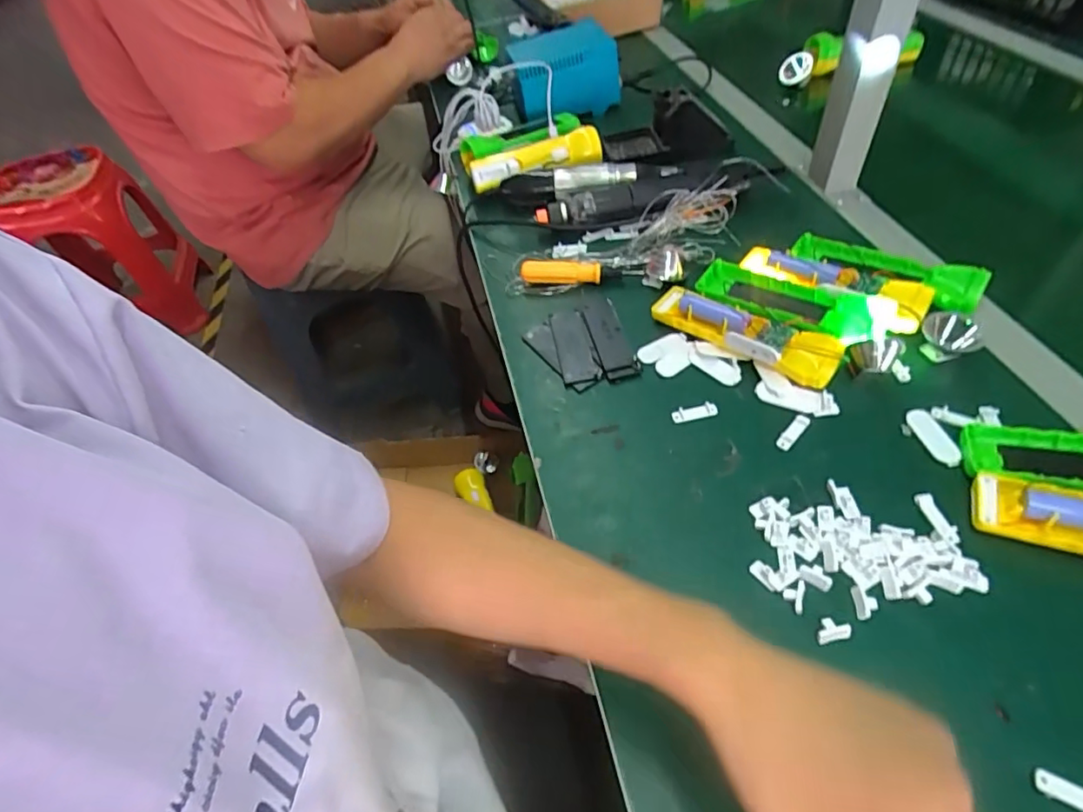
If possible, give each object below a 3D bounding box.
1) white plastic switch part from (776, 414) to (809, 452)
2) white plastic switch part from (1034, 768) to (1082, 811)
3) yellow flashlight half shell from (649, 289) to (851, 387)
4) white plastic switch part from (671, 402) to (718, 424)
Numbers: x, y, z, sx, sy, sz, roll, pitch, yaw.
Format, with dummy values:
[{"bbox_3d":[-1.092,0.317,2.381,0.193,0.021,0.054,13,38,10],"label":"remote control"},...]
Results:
[{"bbox_3d":[0.198,0.021,0.441,0.011,0.006,0.036,34,62,30],"label":"white plastic switch part"},{"bbox_3d":[0.270,0.198,0.283,0.038,0.010,0.012,19,56,21],"label":"white plastic switch part"},{"bbox_3d":[0.175,-0.065,0.495,0.161,0.030,0.045,30,61,28],"label":"yellow flashlight half shell"},{"bbox_3d":[0.126,0.005,0.462,0.038,0.006,0.010,-13,50,-3],"label":"white plastic switch part"}]

